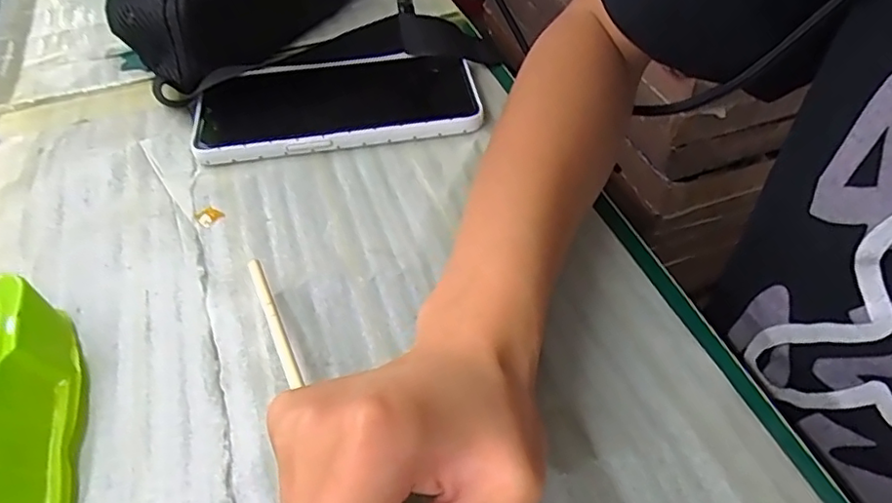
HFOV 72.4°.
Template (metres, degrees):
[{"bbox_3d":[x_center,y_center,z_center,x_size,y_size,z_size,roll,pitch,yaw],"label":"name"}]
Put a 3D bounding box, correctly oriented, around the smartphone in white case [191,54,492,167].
[{"bbox_3d":[-0.064,-0.091,0.365,0.161,0.017,0.075,-9,48,-5],"label":"smartphone in white case"}]

